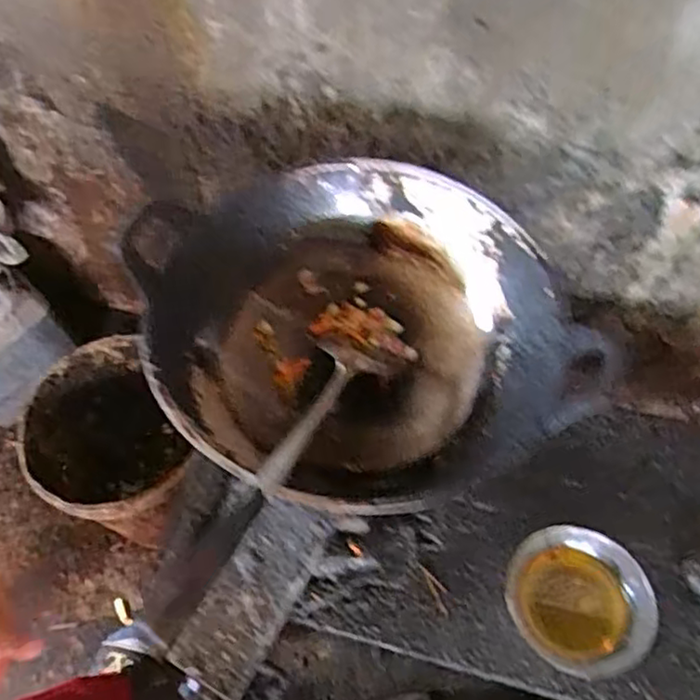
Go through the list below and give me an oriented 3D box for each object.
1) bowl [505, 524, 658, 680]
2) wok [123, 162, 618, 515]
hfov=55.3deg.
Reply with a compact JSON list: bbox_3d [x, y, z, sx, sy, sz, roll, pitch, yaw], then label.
[{"bbox_3d":[0.266,0.288,0.774,0.144,0.059,0.166,-20,62,-12],"label":"bowl"},{"bbox_3d":[0.004,-0.024,0.742,0.431,0.194,0.419,-17,61,-10],"label":"wok"}]

